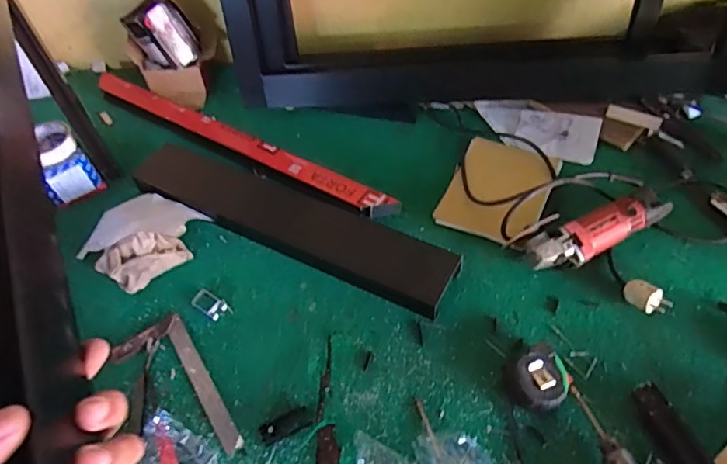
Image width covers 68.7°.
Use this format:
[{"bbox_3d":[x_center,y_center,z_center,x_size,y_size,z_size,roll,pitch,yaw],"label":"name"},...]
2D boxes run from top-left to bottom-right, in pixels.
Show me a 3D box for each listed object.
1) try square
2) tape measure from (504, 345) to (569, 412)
[{"bbox_3d":[-0.269,0.229,0.760,0.105,0.016,0.237,-31,56,-16],"label":"try square"},{"bbox_3d":[0.238,0.205,0.729,0.078,0.046,0.078,-3,53,4],"label":"tape measure"}]

